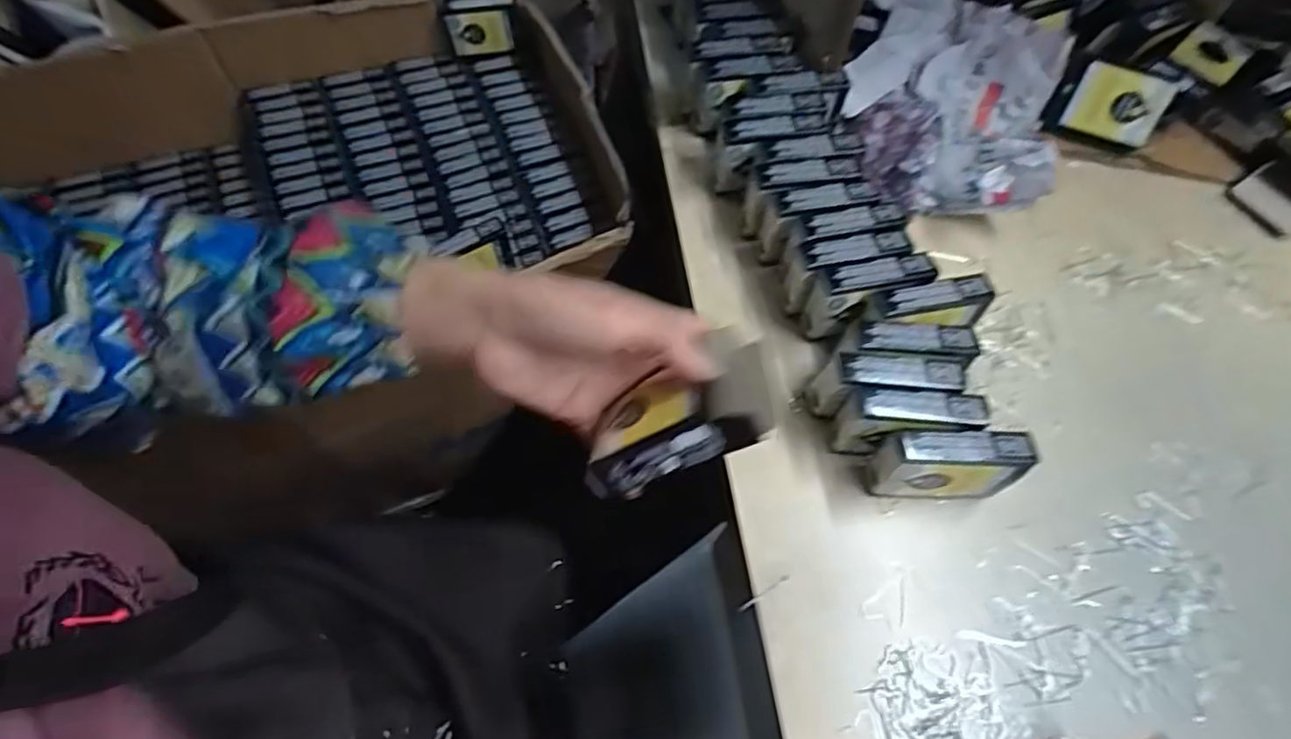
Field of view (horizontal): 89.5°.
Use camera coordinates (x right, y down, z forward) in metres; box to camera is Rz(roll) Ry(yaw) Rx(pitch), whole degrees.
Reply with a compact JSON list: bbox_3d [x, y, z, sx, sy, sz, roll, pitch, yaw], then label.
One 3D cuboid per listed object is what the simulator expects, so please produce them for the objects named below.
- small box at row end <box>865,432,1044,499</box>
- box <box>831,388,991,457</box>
[{"bbox_3d":[0.170,0.057,0.374,0.077,0.059,0.023,3,62,-1],"label":"small box at row end"},{"bbox_3d":[0.151,0.036,0.385,0.075,0.058,0.022,6,62,0],"label":"box"}]

